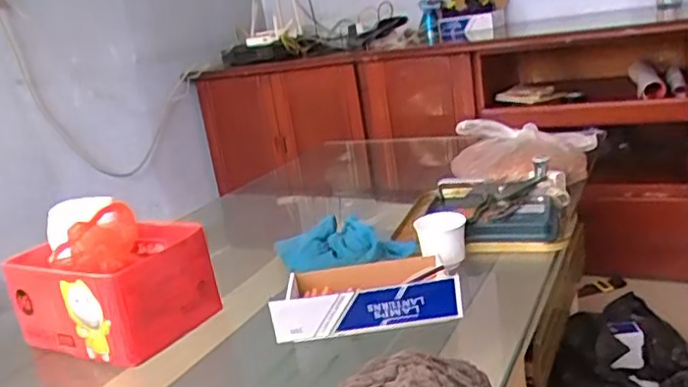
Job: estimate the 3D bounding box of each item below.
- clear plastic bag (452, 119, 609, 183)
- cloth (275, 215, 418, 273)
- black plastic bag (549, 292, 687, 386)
[{"bbox_3d":[0.349,-0.087,1.280,0.194,0.091,0.273,-19,20,-30],"label":"clear plastic bag"},{"bbox_3d":[-0.003,0.073,0.990,0.206,0.065,0.136,3,20,33],"label":"cloth"},{"bbox_3d":[0.576,0.358,1.291,0.311,0.149,0.269,-4,17,14],"label":"black plastic bag"}]

